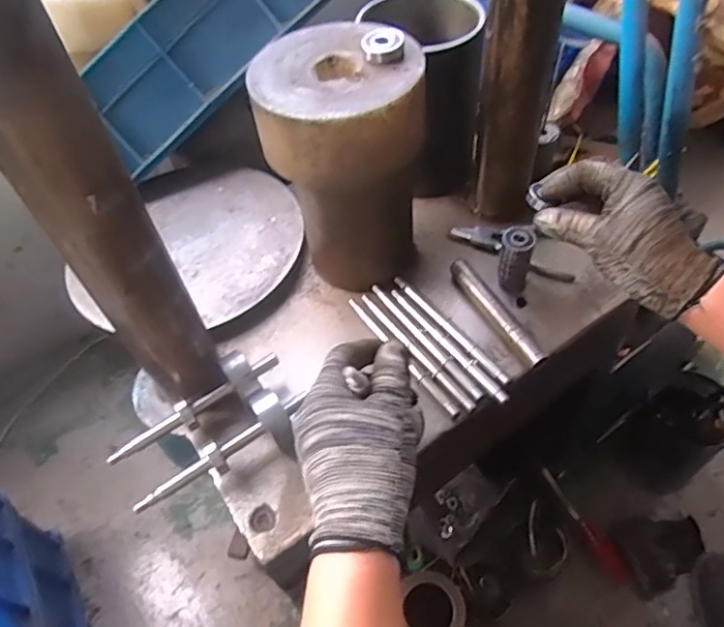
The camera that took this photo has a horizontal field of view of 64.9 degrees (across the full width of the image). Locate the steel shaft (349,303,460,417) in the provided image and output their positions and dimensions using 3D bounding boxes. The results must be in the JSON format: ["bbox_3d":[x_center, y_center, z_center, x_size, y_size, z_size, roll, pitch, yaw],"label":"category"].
[{"bbox_3d":[0.036,0.040,0.543,0.011,0.008,0.162,-33,56,-19],"label":"steel shaft"}]

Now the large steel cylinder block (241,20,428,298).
[{"bbox_3d":[-0.012,-0.138,0.549,0.142,0.215,0.137,-7,52,1],"label":"large steel cylinder block"}]

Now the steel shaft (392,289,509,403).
[{"bbox_3d":[0.081,0.028,0.546,0.012,0.006,0.157,-32,56,-18],"label":"steel shaft"}]

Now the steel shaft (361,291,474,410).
[{"bbox_3d":[0.049,0.034,0.541,0.011,0.006,0.159,-33,56,-19],"label":"steel shaft"}]

